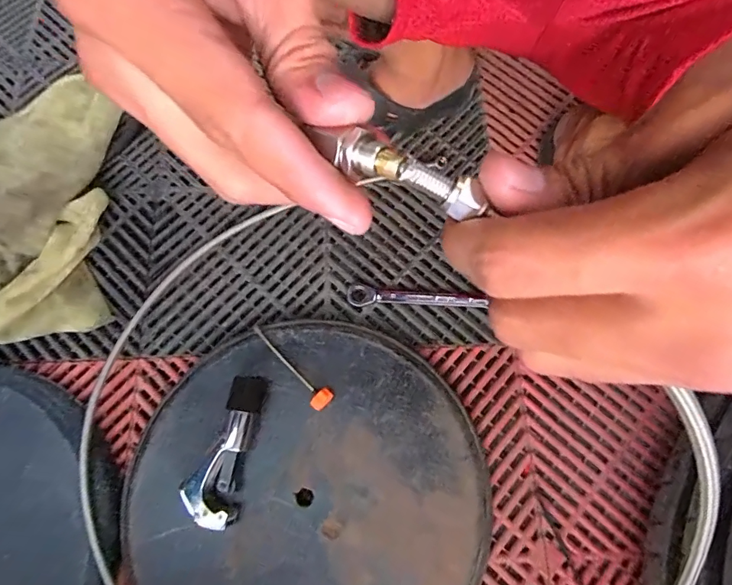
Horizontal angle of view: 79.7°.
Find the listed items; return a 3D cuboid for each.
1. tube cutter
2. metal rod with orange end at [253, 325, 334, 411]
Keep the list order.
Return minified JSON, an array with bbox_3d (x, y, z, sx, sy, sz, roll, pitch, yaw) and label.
[{"bbox_3d":[-0.126,0.139,0.399,0.047,0.028,0.125,14,74,5],"label":"tube cutter"},{"bbox_3d":[-0.078,0.071,0.422,0.108,0.019,0.021,39,78,11],"label":"metal rod with orange end"}]

